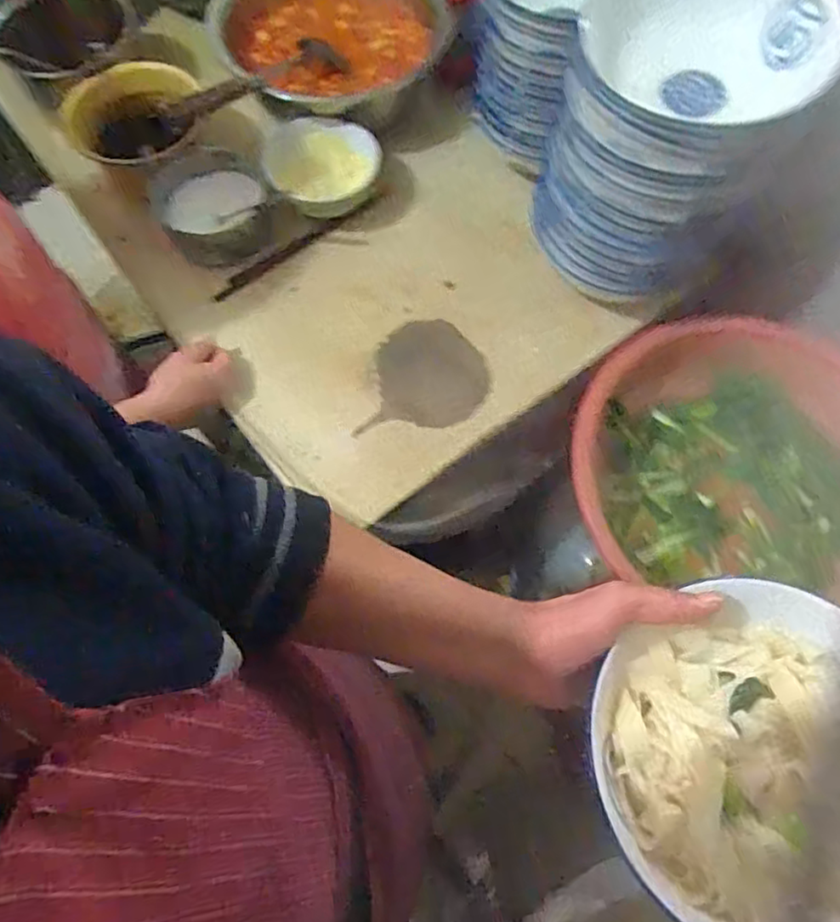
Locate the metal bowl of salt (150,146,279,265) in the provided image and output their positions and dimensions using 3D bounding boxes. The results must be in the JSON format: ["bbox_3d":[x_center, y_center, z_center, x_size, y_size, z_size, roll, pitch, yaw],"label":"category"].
[{"bbox_3d":[-0.257,-0.312,0.797,0.130,0.068,0.139,0,68,0],"label":"metal bowl of salt"}]

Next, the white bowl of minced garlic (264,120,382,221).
[{"bbox_3d":[-0.125,-0.372,0.818,0.132,0.077,0.126,0,68,0],"label":"white bowl of minced garlic"}]

